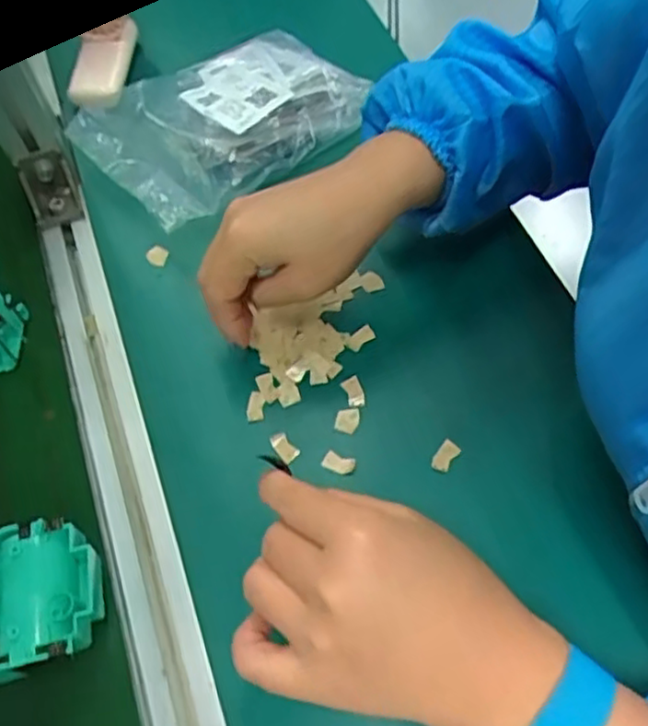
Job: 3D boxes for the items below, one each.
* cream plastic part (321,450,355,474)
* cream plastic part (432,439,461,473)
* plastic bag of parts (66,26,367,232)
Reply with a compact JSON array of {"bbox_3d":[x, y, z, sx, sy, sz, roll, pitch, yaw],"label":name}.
[{"bbox_3d":[0.009,0.061,0.421,0.019,0.004,0.012,21,65,9],"label":"cream plastic part"},{"bbox_3d":[0.075,0.056,0.421,0.011,0.004,0.021,33,68,14],"label":"cream plastic part"},{"bbox_3d":[-0.066,-0.187,0.513,0.107,0.033,0.207,47,60,7],"label":"plastic bag of parts"}]

